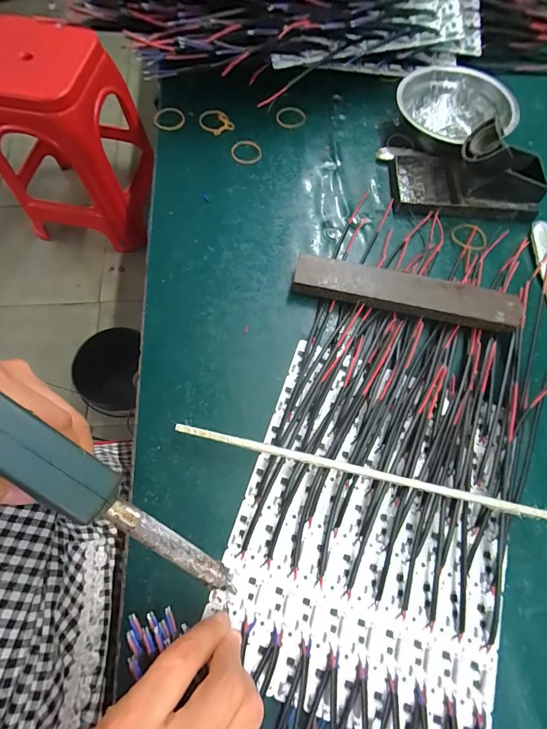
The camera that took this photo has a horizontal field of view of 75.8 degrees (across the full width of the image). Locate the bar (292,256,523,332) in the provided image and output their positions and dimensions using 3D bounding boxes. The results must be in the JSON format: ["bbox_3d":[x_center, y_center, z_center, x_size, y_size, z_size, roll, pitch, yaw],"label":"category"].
[{"bbox_3d":[0.120,-0.065,0.322,0.198,0.021,0.041,14,69,2],"label":"bar"}]

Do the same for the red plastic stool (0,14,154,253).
[{"bbox_3d":[-0.546,-0.628,0.991,0.359,0.480,0.368,10,69,1],"label":"red plastic stool"}]

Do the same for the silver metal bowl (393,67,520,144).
[{"bbox_3d":[0.207,-0.291,0.401,0.128,0.039,0.106,32,71,9],"label":"silver metal bowl"}]

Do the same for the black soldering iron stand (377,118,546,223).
[{"bbox_3d":[0.200,-0.209,0.360,0.157,0.060,0.094,3,69,-2],"label":"black soldering iron stand"}]

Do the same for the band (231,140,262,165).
[{"bbox_3d":[-0.030,-0.235,0.389,0.033,0.004,0.031,1,69,-2],"label":"band"}]

